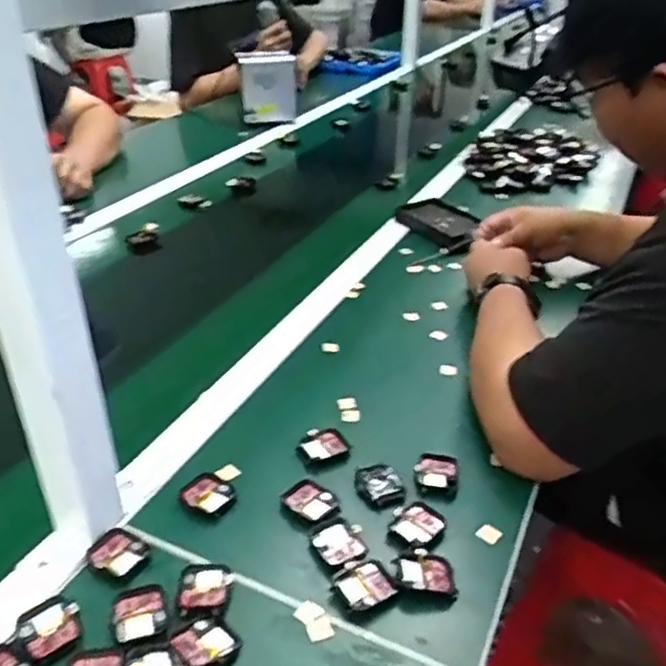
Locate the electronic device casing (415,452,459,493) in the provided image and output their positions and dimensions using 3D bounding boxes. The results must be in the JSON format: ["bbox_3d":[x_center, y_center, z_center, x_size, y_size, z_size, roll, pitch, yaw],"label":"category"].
[{"bbox_3d":[0.094,0.129,0.615,0.038,0.017,0.045,6,32,8],"label":"electronic device casing"}]

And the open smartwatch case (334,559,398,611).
[{"bbox_3d":[0.025,0.189,0.506,0.039,0.010,0.035,-18,37,-28],"label":"open smartwatch case"}]

